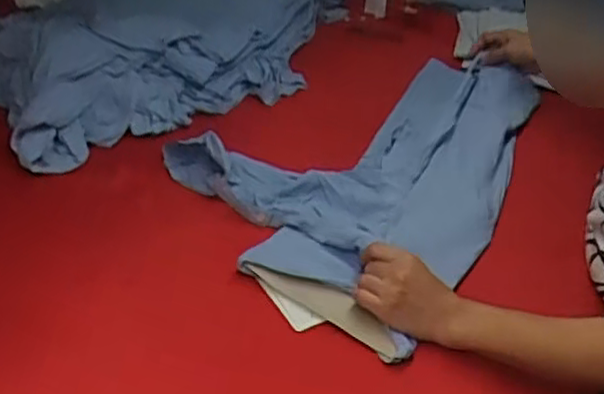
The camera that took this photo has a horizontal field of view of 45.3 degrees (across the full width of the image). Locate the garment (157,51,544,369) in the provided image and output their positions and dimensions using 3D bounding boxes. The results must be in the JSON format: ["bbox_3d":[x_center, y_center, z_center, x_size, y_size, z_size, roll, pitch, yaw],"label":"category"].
[{"bbox_3d":[0.104,-0.071,0.993,0.369,0.055,0.575,21,39,25],"label":"garment"}]

